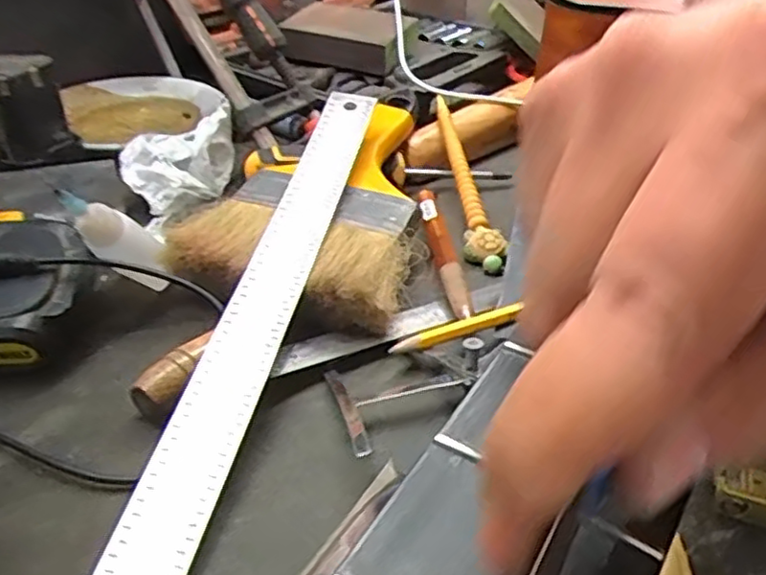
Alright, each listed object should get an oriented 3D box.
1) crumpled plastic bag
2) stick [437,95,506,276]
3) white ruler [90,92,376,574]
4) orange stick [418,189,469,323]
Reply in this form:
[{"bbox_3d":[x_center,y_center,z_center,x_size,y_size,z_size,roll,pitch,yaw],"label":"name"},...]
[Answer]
[{"bbox_3d":[-0.128,-0.076,0.420,0.058,0.041,0.090,3,37,1],"label":"crumpled plastic bag"},{"bbox_3d":[0.052,-0.072,0.428,0.021,0.024,0.160,-1,37,-4],"label":"stick"},{"bbox_3d":[-0.053,0.004,0.305,0.028,0.005,0.324,11,48,6],"label":"white ruler"},{"bbox_3d":[0.033,-0.024,0.377,0.013,0.009,0.122,-2,37,-6],"label":"orange stick"}]

